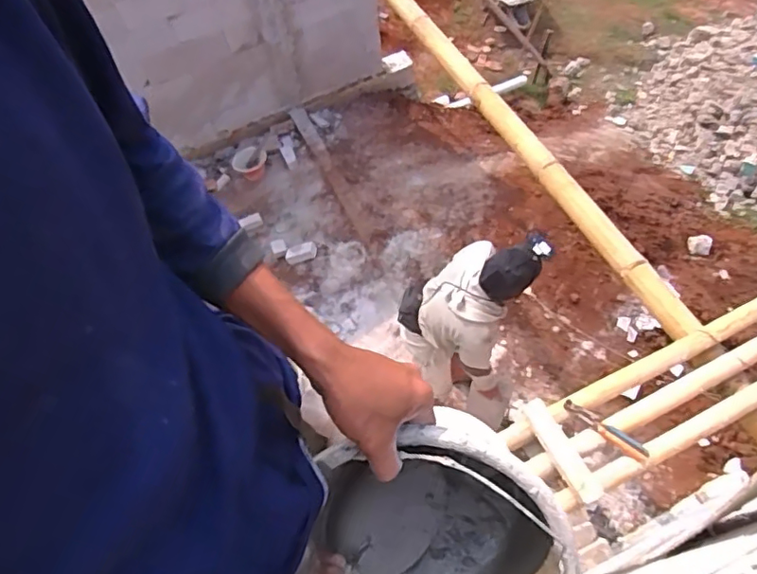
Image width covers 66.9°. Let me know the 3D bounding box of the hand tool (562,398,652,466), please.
[{"bbox_3d":[0.577,0.361,1.454,0.224,0.031,0.047,36,67,17],"label":"hand tool"}]

